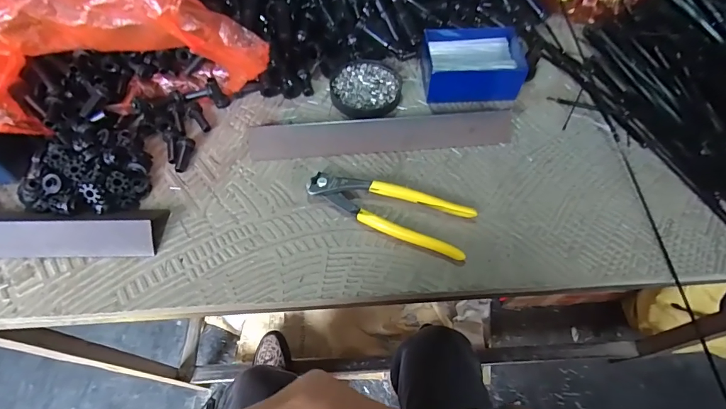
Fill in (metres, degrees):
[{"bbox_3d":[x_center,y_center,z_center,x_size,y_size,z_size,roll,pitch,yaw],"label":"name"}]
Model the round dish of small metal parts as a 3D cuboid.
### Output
[{"bbox_3d":[0.004,-0.140,0.469,0.083,0.011,0.090,0,60,1],"label":"round dish of small metal parts"}]

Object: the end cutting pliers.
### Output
[{"bbox_3d":[0.026,0.001,0.379,0.160,0.015,0.052,20,62,12],"label":"end cutting pliers"}]

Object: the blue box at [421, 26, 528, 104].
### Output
[{"bbox_3d":[0.129,-0.167,0.457,0.117,0.042,0.081,-2,60,0],"label":"blue box"}]

